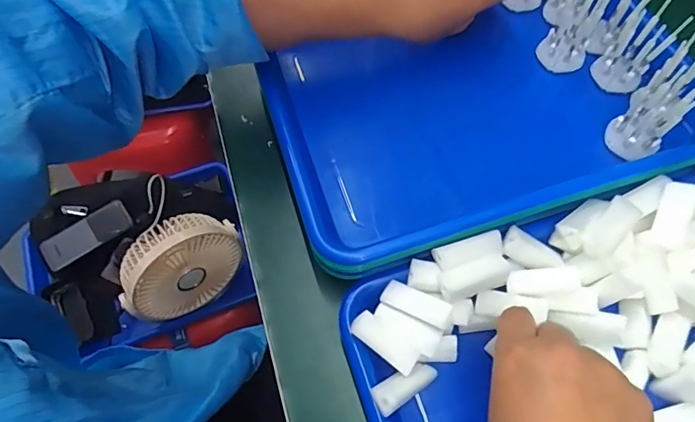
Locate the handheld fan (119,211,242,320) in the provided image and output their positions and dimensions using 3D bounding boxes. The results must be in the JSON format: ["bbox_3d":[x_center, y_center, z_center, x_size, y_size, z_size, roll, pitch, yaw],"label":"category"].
[{"bbox_3d":[-0.212,0.065,0.612,0.144,0.133,0.069,-36,69,-16],"label":"handheld fan"}]

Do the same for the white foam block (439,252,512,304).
[{"bbox_3d":[0.084,0.044,0.305,0.049,0.013,0.021,-17,65,-8],"label":"white foam block"}]

